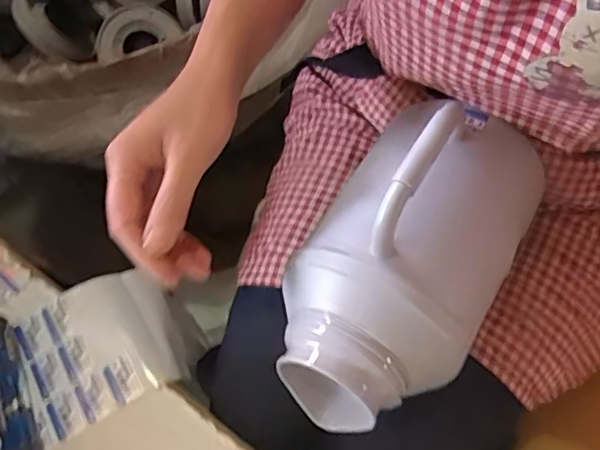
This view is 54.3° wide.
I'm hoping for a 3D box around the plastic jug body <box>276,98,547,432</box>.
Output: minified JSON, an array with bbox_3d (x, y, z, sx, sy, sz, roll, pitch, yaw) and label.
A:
[{"bbox_3d":[0.068,0.018,0.376,0.121,0.104,0.246,25,74,14],"label":"plastic jug body"}]

